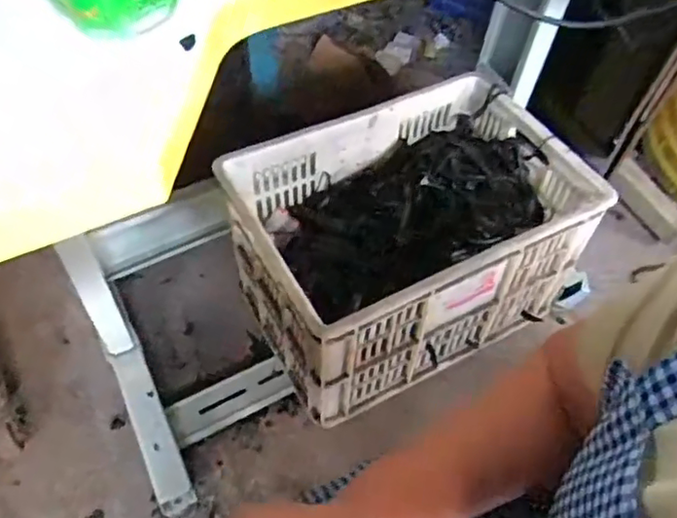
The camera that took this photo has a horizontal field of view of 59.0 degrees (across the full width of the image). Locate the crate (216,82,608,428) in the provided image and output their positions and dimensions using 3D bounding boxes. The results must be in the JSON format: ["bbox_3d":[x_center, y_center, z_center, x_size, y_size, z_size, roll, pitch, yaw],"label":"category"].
[{"bbox_3d":[0.108,-0.037,0.985,0.499,0.300,0.343,-22,60,-18],"label":"crate"}]

